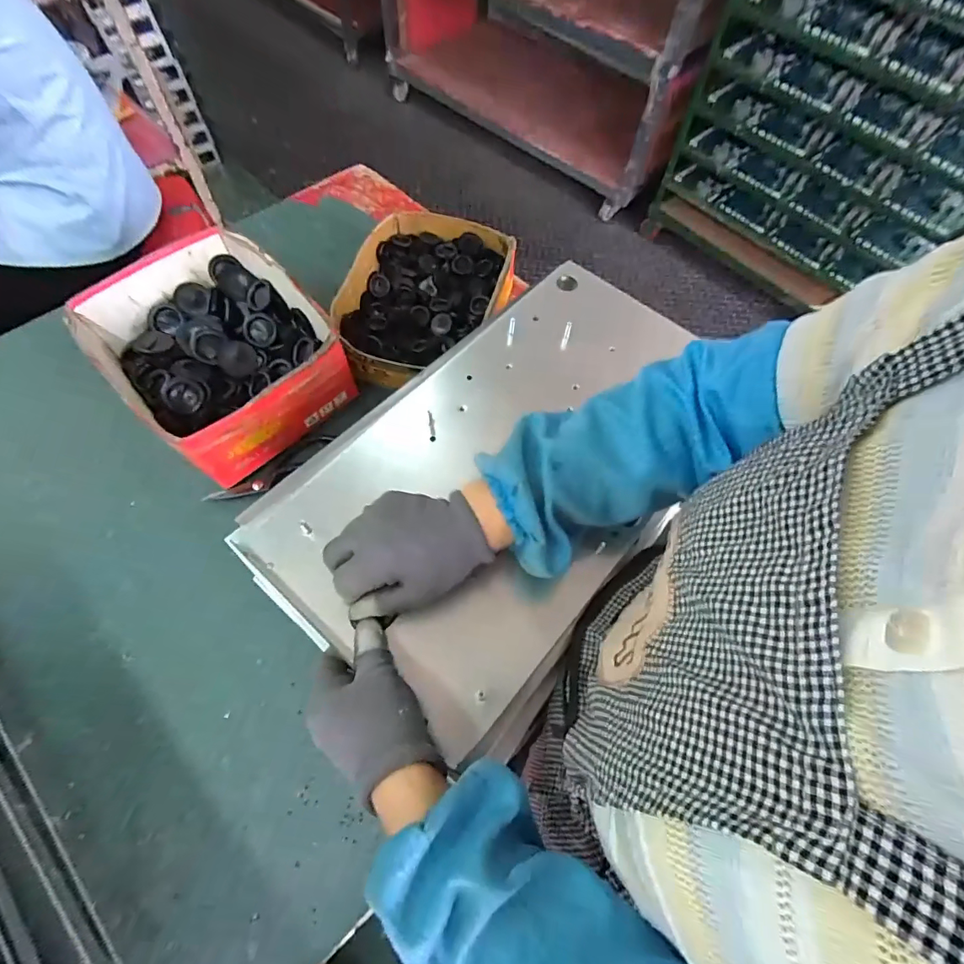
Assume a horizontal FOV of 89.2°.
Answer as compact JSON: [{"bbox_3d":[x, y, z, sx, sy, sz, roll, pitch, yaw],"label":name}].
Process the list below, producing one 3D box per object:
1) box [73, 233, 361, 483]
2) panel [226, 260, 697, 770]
[{"bbox_3d":[-0.312,-0.166,0.579,0.214,0.088,0.287,-39,72,-18],"label":"box"},{"bbox_3d":[0.038,-0.035,0.479,0.296,0.035,0.475,36,69,14],"label":"panel"}]

